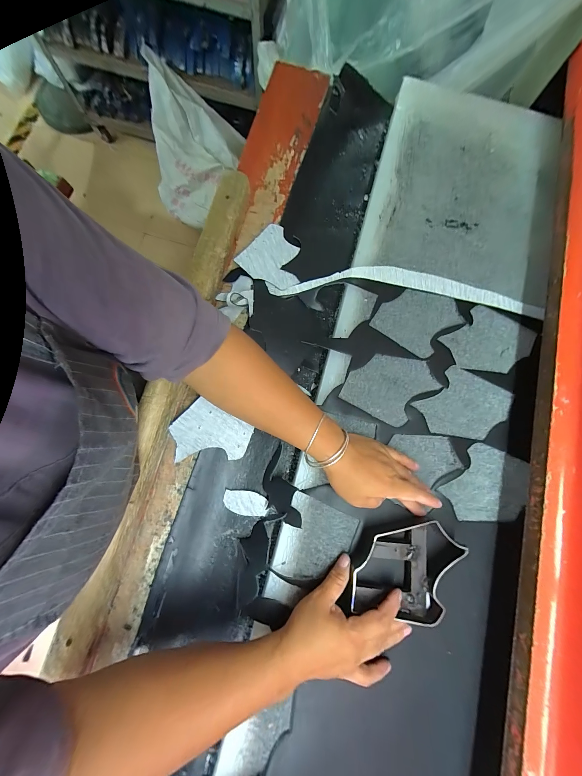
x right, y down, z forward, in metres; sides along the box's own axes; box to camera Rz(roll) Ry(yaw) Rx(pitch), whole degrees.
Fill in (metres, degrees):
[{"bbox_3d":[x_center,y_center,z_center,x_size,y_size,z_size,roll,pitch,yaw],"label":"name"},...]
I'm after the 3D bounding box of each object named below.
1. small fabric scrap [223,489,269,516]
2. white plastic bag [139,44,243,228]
[{"bbox_3d":[-0.067,0.169,0.394,0.063,0.004,0.032,9,80,-4],"label":"small fabric scrap"},{"bbox_3d":[-0.429,-1.052,1.244,0.404,0.536,0.207,16,38,-1],"label":"white plastic bag"}]

